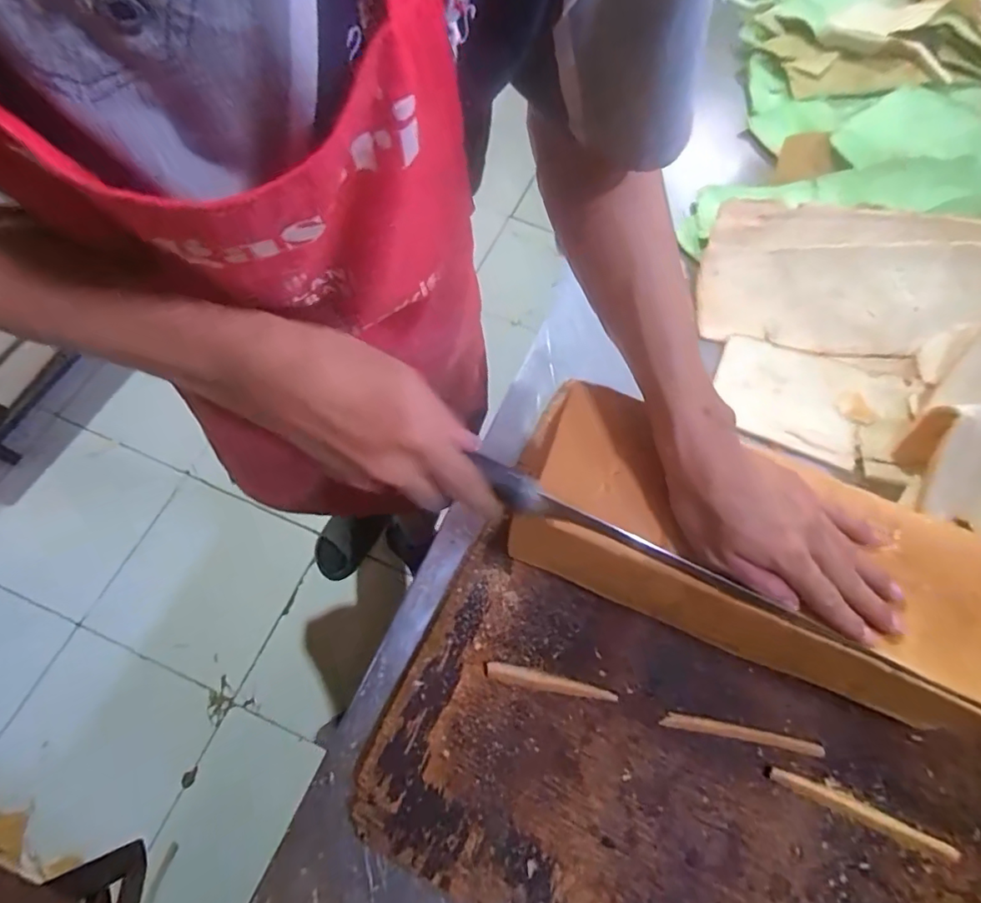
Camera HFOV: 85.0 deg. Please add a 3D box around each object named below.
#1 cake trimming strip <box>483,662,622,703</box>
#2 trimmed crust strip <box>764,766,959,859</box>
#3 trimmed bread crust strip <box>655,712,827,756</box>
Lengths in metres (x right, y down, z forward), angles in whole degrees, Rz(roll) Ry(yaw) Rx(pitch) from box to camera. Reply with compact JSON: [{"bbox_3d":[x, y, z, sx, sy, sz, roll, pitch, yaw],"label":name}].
[{"bbox_3d":[0.049,0.187,0.436,0.108,0.006,0.013,12,66,2],"label":"cake trimming strip"},{"bbox_3d":[0.291,0.281,0.420,0.153,0.006,0.011,21,67,7],"label":"trimmed crust strip"},{"bbox_3d":[0.203,0.227,0.431,0.129,0.004,0.011,11,66,2],"label":"trimmed bread crust strip"}]

